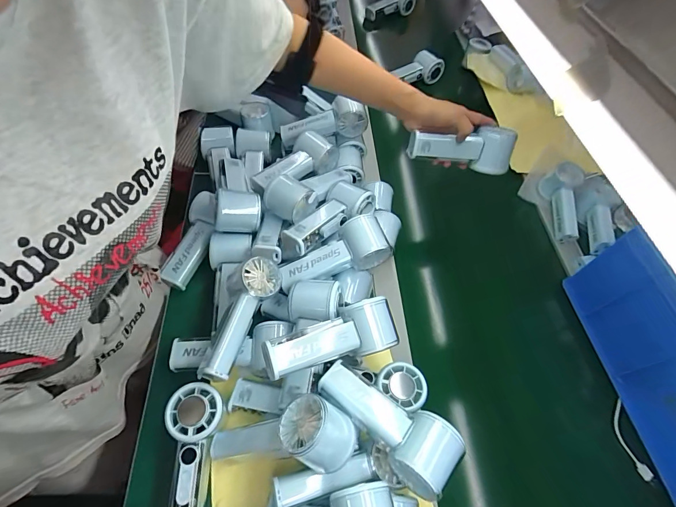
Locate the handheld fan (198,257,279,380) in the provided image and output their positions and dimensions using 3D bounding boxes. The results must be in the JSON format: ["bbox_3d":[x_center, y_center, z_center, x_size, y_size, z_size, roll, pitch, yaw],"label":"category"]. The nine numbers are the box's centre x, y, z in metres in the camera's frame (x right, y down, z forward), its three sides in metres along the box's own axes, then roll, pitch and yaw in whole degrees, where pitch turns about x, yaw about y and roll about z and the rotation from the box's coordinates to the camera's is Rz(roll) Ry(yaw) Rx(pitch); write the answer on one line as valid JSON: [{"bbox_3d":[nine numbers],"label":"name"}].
[{"bbox_3d":[-0.121,0.075,0.431,0.046,0.044,0.154,15,62,13],"label":"handheld fan"}]

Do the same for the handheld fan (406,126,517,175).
[{"bbox_3d":[0.179,-0.149,0.511,0.148,0.056,0.040,1,44,-6],"label":"handheld fan"}]

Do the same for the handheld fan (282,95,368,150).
[{"bbox_3d":[-0.026,-0.227,0.632,0.151,0.062,0.050,-10,43,8],"label":"handheld fan"}]

